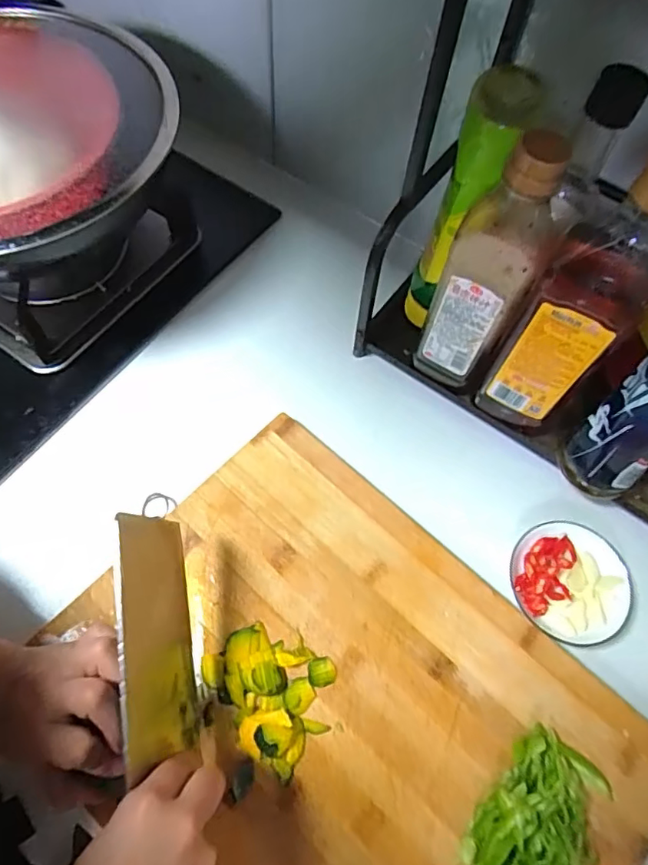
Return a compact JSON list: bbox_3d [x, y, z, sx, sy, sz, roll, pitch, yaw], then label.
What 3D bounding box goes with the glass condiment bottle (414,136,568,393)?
[{"bbox_3d":[0.128,-0.126,0.424,0.058,0.223,0.070,31,66,11],"label":"glass condiment bottle"}]

